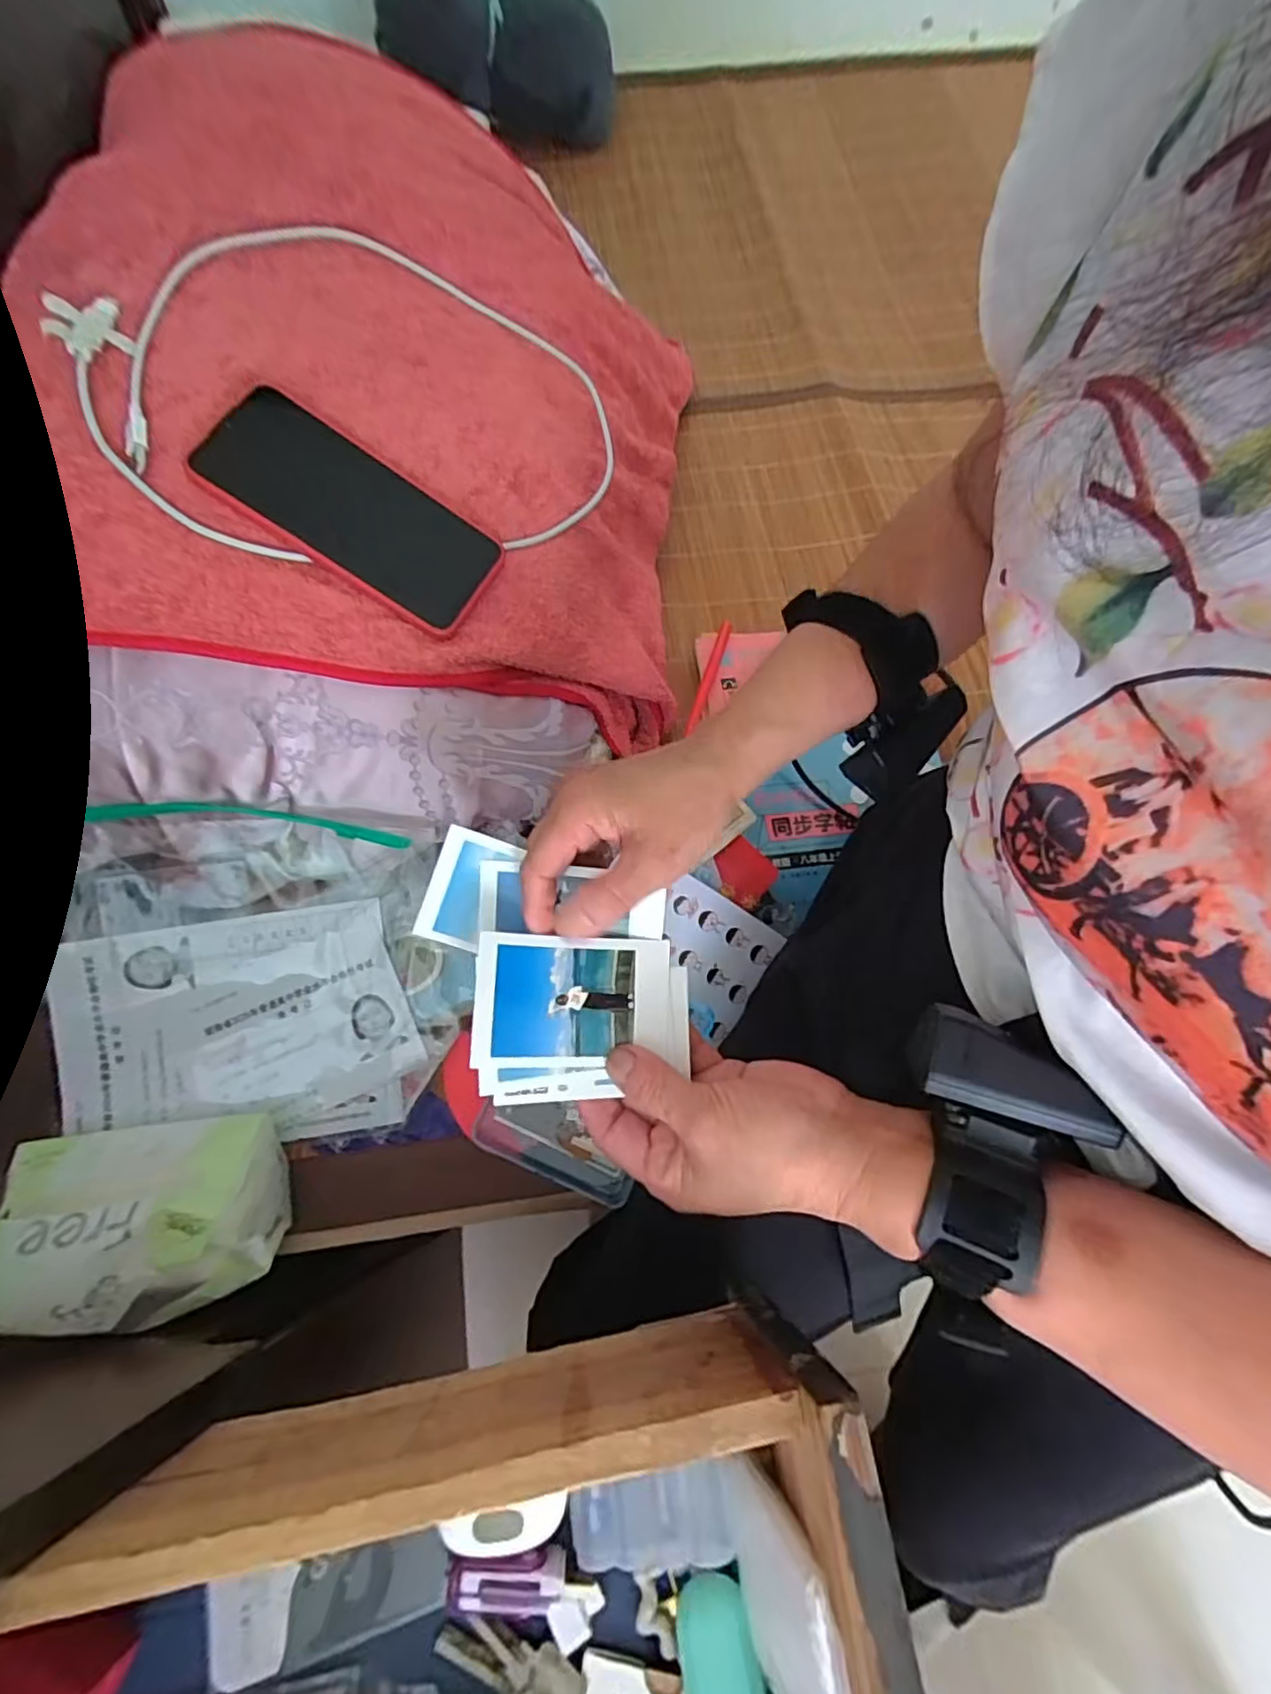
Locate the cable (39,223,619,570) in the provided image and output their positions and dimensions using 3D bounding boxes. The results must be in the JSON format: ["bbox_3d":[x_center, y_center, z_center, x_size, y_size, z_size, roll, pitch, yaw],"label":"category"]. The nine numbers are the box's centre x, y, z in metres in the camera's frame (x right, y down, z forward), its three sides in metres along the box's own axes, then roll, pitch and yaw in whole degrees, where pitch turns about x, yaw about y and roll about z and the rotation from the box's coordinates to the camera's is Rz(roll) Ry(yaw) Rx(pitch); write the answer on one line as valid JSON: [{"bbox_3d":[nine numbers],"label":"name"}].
[{"bbox_3d":[-0.165,-0.287,0.415,0.308,0.030,0.229,-25,84,-24],"label":"cable"}]

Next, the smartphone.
[{"bbox_3d":[-0.165,-0.198,0.380,0.158,0.009,0.076,30,76,-15],"label":"smartphone"}]

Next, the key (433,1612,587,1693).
[{"bbox_3d":[-0.047,0.309,0.242,0.055,0.006,0.026,28,70,11],"label":"key"}]

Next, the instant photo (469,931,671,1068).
[{"bbox_3d":[-0.027,0.066,0.283,0.084,0.004,0.053,4,76,-15],"label":"instant photo"}]

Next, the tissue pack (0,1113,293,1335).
[{"bbox_3d":[-0.280,0.212,0.364,0.143,0.079,0.102,-8,67,-3],"label":"tissue pack"}]

